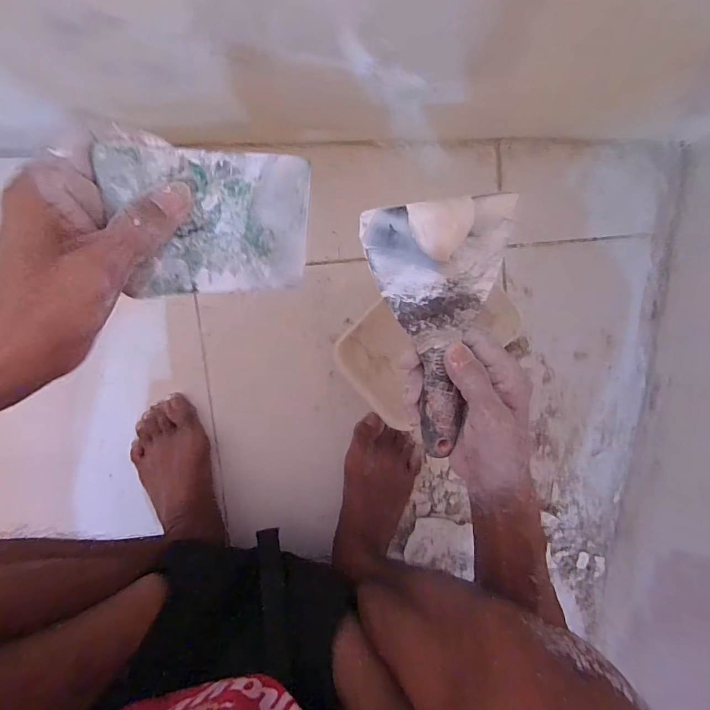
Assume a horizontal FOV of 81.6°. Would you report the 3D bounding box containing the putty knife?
[{"bbox_3d":[0.059,-0.007,0.289,0.091,0.020,0.189,-6,116,-1],"label":"putty knife"}]

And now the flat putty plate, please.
[{"bbox_3d":[-0.077,-0.072,0.232,0.102,0.004,0.078,-7,126,-22],"label":"flat putty plate"}]

